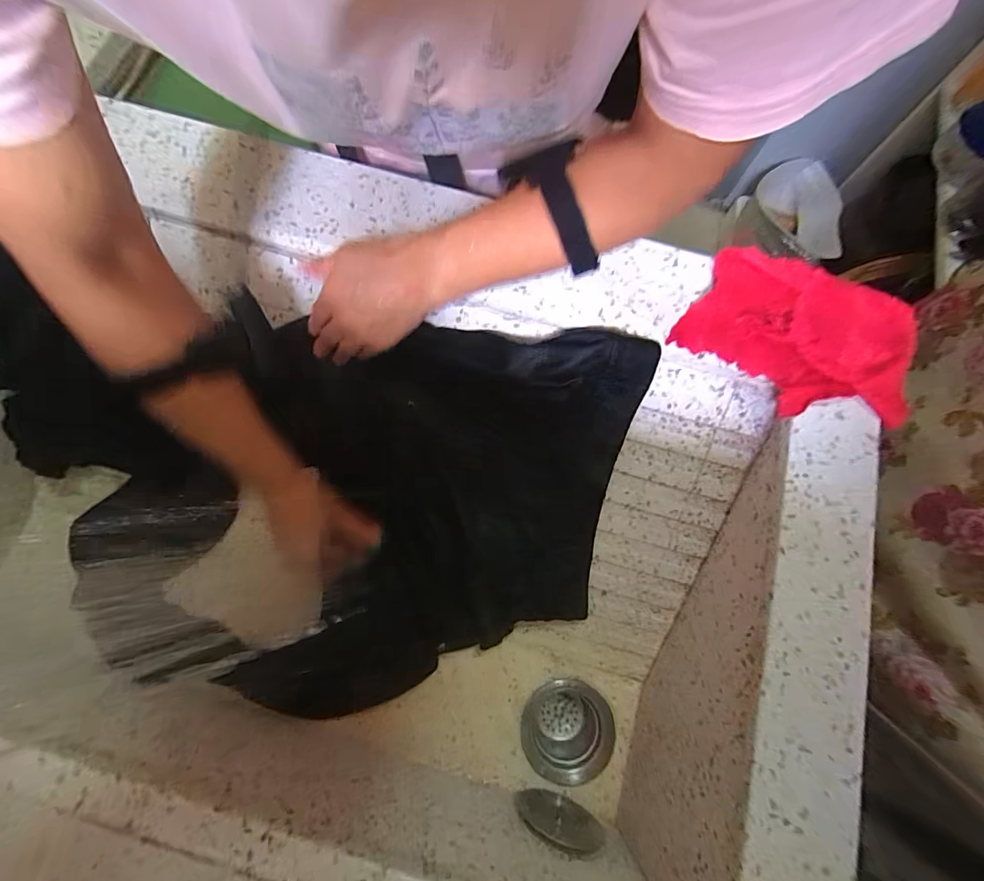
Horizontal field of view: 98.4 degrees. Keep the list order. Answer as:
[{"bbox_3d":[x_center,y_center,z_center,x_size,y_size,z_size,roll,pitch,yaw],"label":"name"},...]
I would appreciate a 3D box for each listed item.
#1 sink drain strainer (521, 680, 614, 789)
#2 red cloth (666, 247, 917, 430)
[{"bbox_3d":[0.089,0.349,0.522,0.102,0.065,0.103,0,75,0],"label":"sink drain strainer"},{"bbox_3d":[0.280,-0.101,0.384,0.187,0.025,0.138,32,78,8],"label":"red cloth"}]

